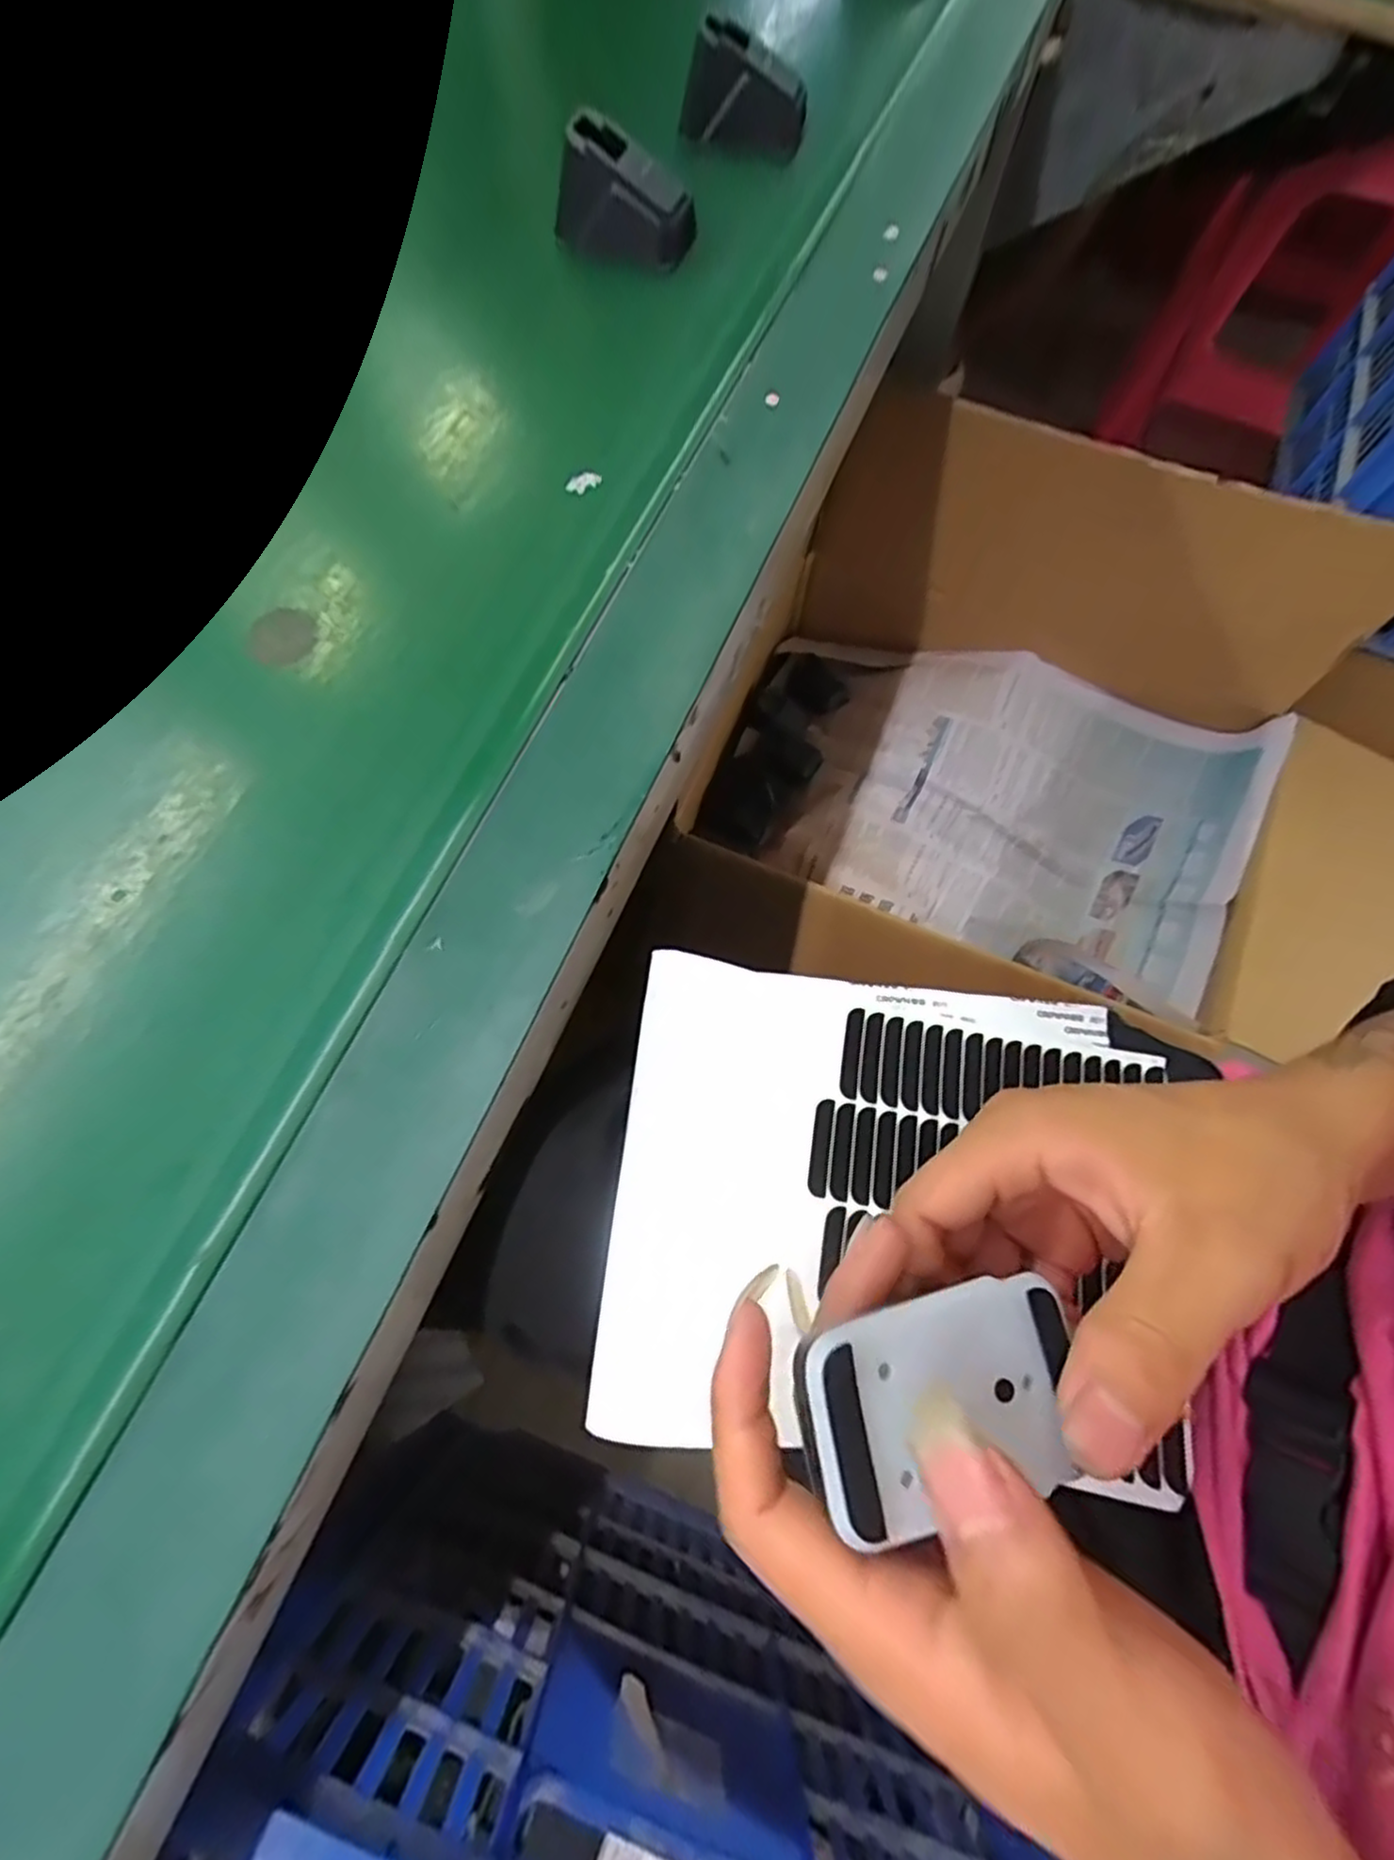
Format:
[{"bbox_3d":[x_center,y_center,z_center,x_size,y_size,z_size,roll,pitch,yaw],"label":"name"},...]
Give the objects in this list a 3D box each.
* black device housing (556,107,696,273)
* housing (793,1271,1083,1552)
[{"bbox_3d":[-0.037,-0.388,0.372,0.069,0.042,0.033,25,73,7],"label":"black device housing"},{"bbox_3d":[0.055,0.110,0.166,0.069,0.018,0.041,-3,69,-18],"label":"housing"}]

